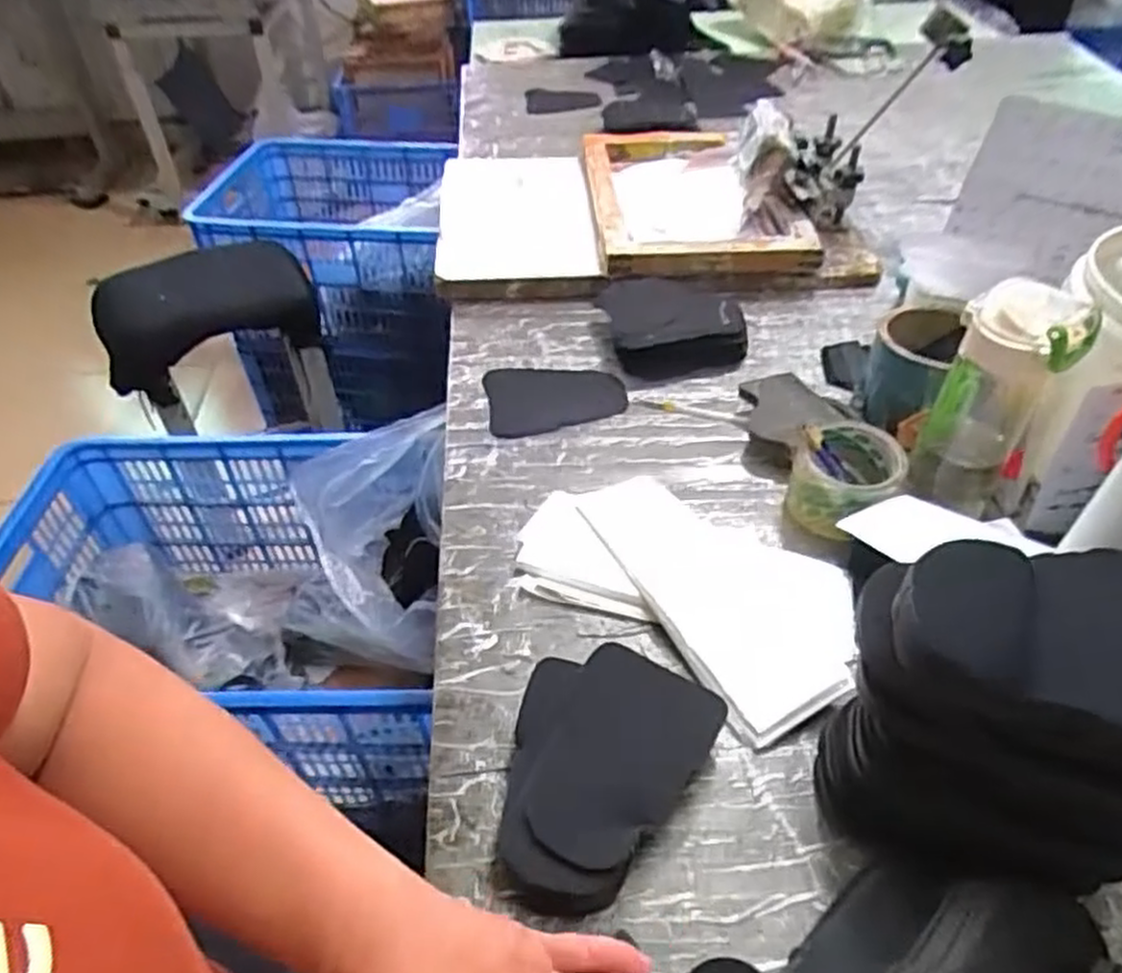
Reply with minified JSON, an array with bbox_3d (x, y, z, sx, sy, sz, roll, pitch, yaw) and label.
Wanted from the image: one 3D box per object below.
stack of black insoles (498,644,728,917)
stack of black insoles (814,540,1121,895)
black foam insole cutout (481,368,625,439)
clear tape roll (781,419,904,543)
[{"bbox_3d":[0.017,0.189,0.512,0.121,0.041,0.168,26,51,24],"label":"stack of black insoles"},{"bbox_3d":[0.244,0.137,0.437,0.159,0.215,0.111,8,46,10],"label":"stack of black insoles"},{"bbox_3d":[-0.005,-0.095,0.829,0.149,0.007,0.112,-7,46,-5],"label":"black foam insole cutout"},{"bbox_3d":[0.253,-0.008,0.687,0.089,0.061,0.099,19,49,20],"label":"clear tape roll"}]

